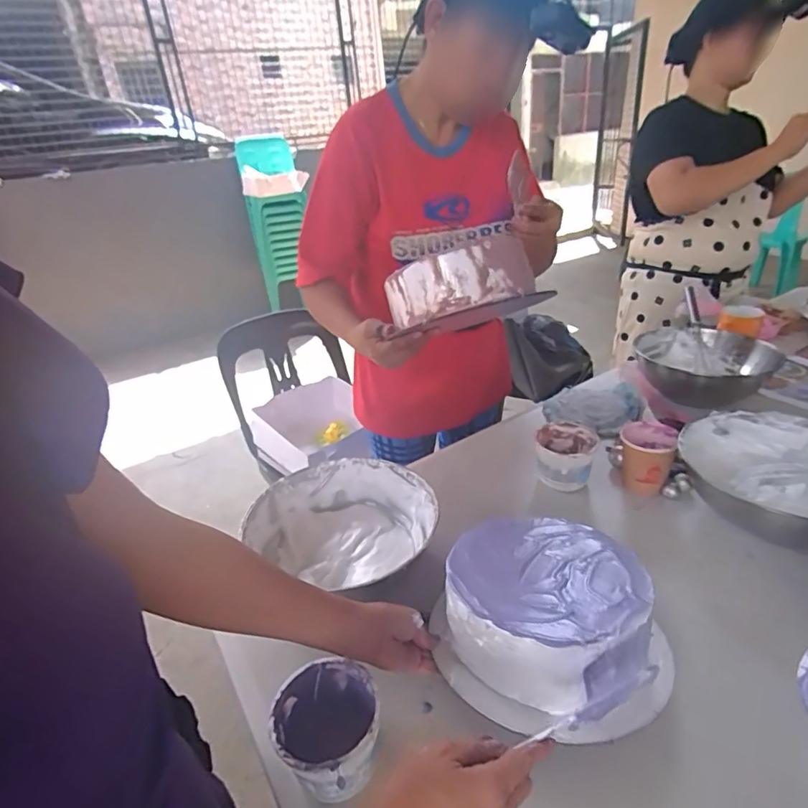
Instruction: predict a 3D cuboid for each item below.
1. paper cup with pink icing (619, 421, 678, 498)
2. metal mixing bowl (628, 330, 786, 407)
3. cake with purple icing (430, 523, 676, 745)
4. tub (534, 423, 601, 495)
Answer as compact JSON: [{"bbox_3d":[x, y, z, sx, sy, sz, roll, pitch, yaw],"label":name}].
[{"bbox_3d":[0.363,0.085,0.760,0.075,0.090,0.072,10,31,22],"label":"paper cup with pink icing"},{"bbox_3d":[0.574,-0.069,0.969,0.223,0.087,0.241,-2,29,1],"label":"metal mixing bowl"},{"bbox_3d":[0.141,0.206,0.507,0.205,0.089,0.212,5,30,13],"label":"cake with purple icing"},{"bbox_3d":[0.252,0.093,0.799,0.084,0.093,0.089,-2,29,1],"label":"tub"}]

